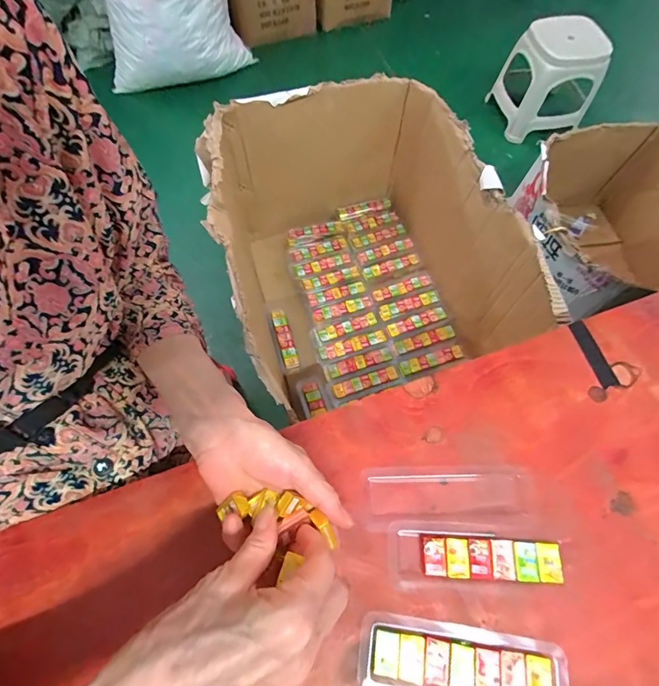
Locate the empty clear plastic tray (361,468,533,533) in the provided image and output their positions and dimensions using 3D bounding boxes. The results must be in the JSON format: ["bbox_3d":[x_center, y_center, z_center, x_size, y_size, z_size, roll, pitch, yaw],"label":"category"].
[{"bbox_3d":[0.087,0.123,0.292,0.119,0.005,0.044,0,66,0],"label":"empty clear plastic tray"}]

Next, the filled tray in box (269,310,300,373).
[{"bbox_3d":[-0.086,0.000,0.721,0.031,0.037,0.131,-17,67,-8],"label":"filled tray in box"}]

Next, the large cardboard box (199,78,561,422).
[{"bbox_3d":[0.040,-0.149,0.650,0.417,0.303,0.490,-11,66,-5],"label":"large cardboard box"}]

